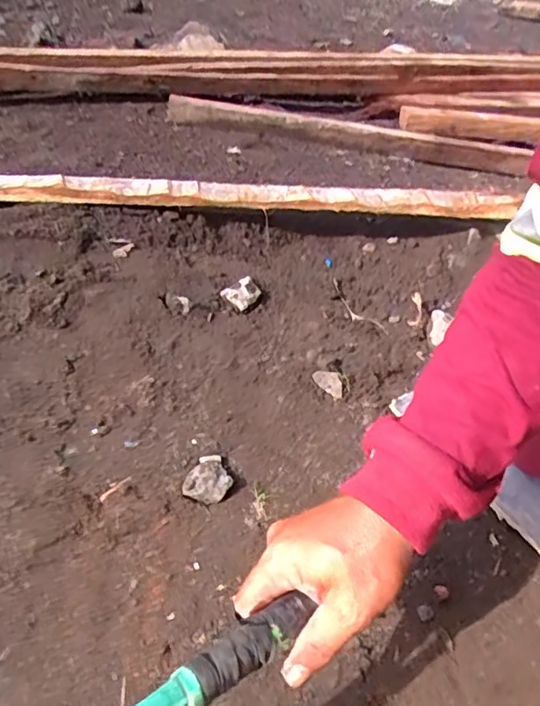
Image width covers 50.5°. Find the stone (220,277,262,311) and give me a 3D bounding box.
[{"bbox_3d":[-0.036,-0.077,0.748,0.048,0.021,0.036,-28,53,-30],"label":"stone"}]

